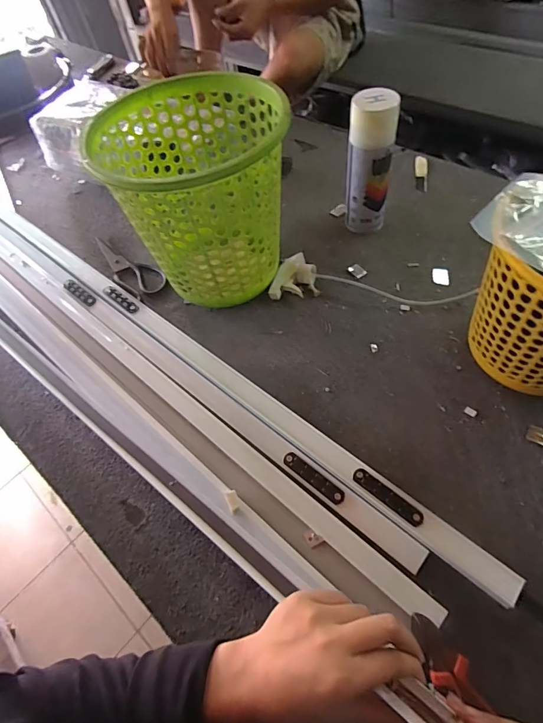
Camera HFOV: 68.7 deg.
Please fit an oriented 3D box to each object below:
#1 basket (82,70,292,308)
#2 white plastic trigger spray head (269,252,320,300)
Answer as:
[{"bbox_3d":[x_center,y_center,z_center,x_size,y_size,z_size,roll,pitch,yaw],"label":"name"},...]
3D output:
[{"bbox_3d":[-0.094,-0.218,0.568,0.221,0.251,0.222,-3,57,5],"label":"basket"},{"bbox_3d":[0.035,-0.137,0.633,0.074,0.022,0.073,-2,54,3],"label":"white plastic trigger spray head"}]

